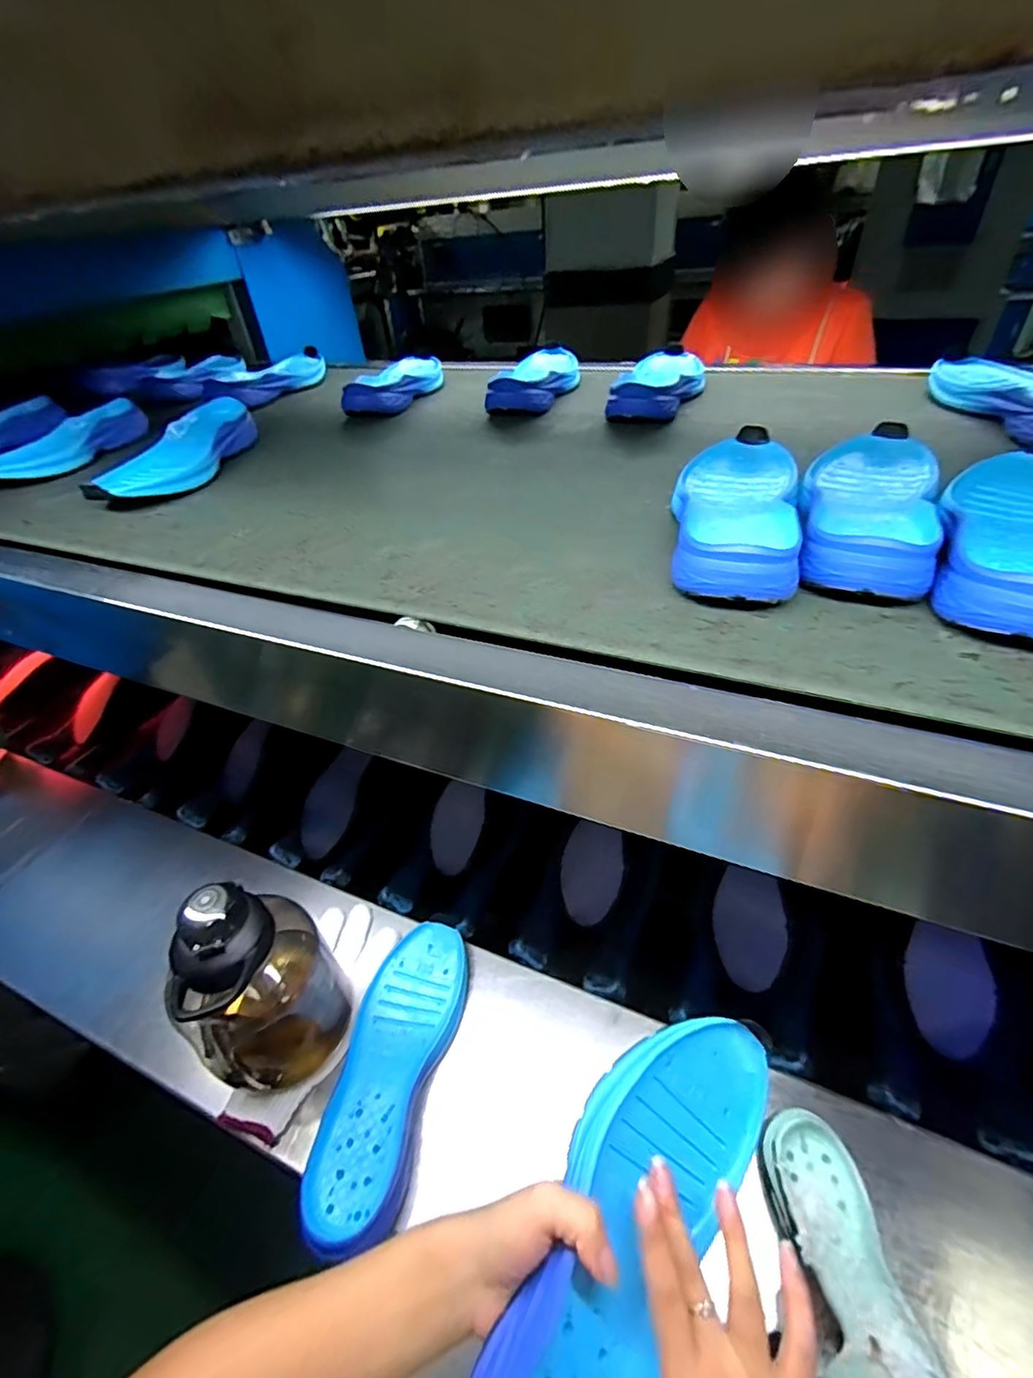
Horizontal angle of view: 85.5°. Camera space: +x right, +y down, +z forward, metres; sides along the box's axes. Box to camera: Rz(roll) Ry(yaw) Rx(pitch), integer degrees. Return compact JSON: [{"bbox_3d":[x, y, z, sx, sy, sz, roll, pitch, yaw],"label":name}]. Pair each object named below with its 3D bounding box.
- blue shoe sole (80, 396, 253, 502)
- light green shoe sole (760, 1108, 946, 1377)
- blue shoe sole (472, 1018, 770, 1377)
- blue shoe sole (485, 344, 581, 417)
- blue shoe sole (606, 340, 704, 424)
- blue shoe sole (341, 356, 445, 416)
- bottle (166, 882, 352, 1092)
[{"bbox_3d":[-0.375,-0.268,0.626,0.091,0.040,0.234,0,41,5],"label":"blue shoe sole"},{"bbox_3d":[0.239,0.431,0.404,0.080,0.035,0.197,-5,41,-1],"label":"light green shoe sole"},{"bbox_3d":[0.062,0.304,0.311,0.096,0.042,0.256,42,62,-4],"label":"blue shoe sole"},{"bbox_3d":[0.032,-0.432,0.771,0.095,0.040,0.239,7,42,12],"label":"blue shoe sole"},{"bbox_3d":[0.191,-0.400,0.719,0.100,0.040,0.251,14,44,20],"label":"blue shoe sole"},{"bbox_3d":[-0.171,-0.450,0.814,0.100,0.040,0.237,4,42,9],"label":"blue shoe sole"},{"bbox_3d":[-0.221,0.262,0.490,0.109,0.211,0.099,-24,45,-21],"label":"bottle"}]

